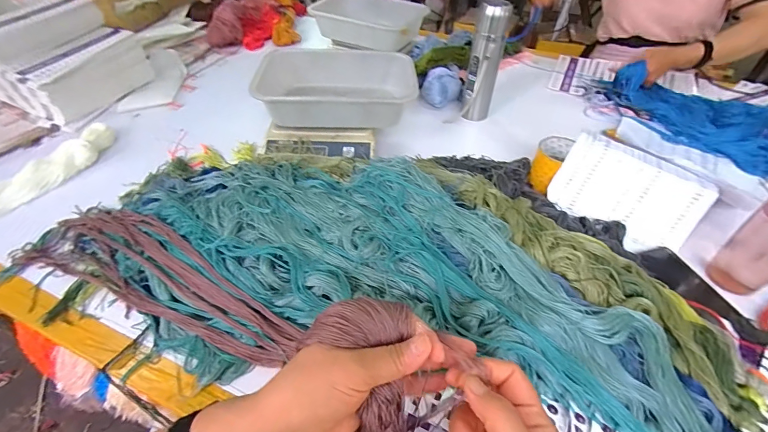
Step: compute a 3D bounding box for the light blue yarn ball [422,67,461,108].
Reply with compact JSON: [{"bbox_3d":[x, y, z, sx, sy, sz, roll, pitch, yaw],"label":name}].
[{"bbox_3d":[0.135,-0.296,0.868,0.087,0.059,0.083,11,46,10],"label":"light blue yarn ball"}]

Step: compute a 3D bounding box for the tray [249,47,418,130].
[{"bbox_3d":[-0.090,-0.228,0.674,0.264,0.086,0.157,-1,45,-3],"label":"tray"}]

